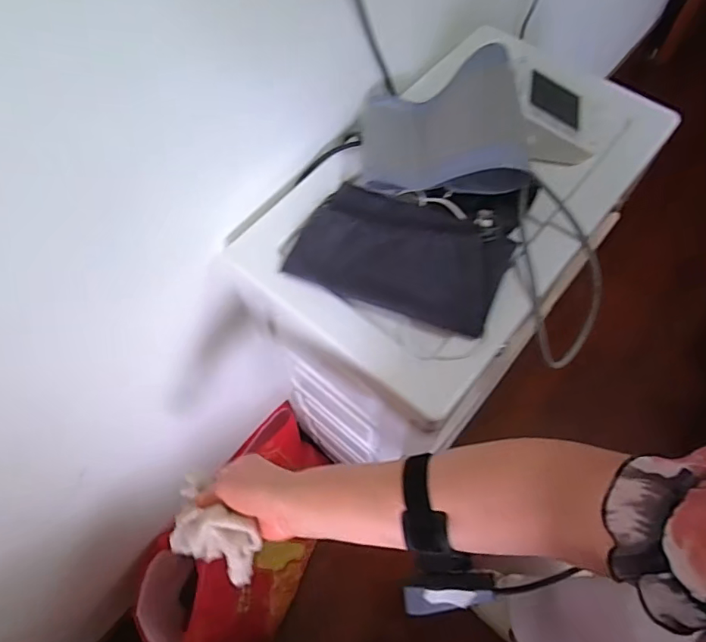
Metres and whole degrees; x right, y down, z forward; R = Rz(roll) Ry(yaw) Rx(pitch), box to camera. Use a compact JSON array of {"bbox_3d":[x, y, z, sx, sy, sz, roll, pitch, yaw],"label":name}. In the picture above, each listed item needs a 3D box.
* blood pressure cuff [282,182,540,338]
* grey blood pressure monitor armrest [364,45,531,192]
[{"bbox_3d":[0.062,-0.091,0.555,0.220,0.025,0.173,18,66,10],"label":"blood pressure cuff"},{"bbox_3d":[0.101,-0.218,0.580,0.177,0.082,0.150,-3,64,0],"label":"grey blood pressure monitor armrest"}]

